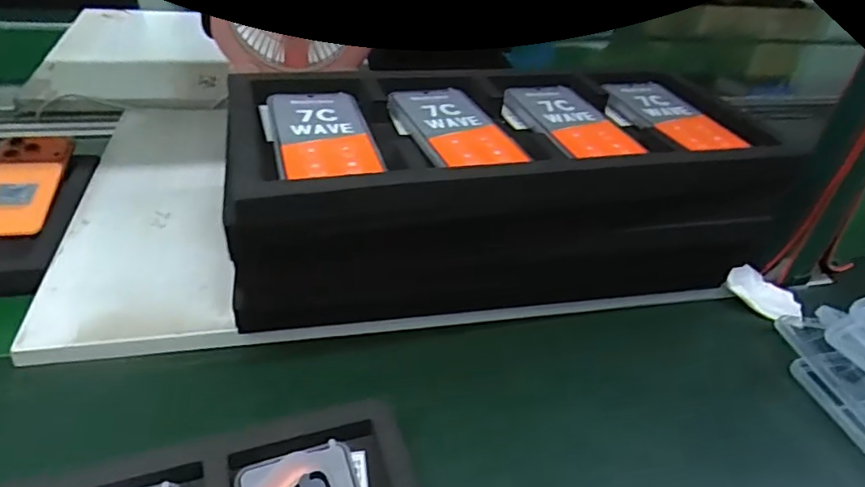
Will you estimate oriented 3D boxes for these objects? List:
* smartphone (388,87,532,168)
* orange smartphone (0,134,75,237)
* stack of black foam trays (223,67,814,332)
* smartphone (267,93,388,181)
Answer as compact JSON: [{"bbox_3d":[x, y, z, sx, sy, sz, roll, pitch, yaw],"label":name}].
[{"bbox_3d":[0.017,-0.102,0.496,0.078,0.009,0.156,-8,38,-20],"label":"smartphone"},{"bbox_3d":[-0.453,-0.069,0.621,0.076,0.009,0.161,-2,49,-12],"label":"orange smartphone"},{"bbox_3d":[0.072,-0.062,0.539,0.494,0.131,0.223,-4,37,-14],"label":"stack of black foam trays"},{"bbox_3d":[-0.091,-0.092,0.464,0.078,0.005,0.148,-6,38,-17],"label":"smartphone"}]

